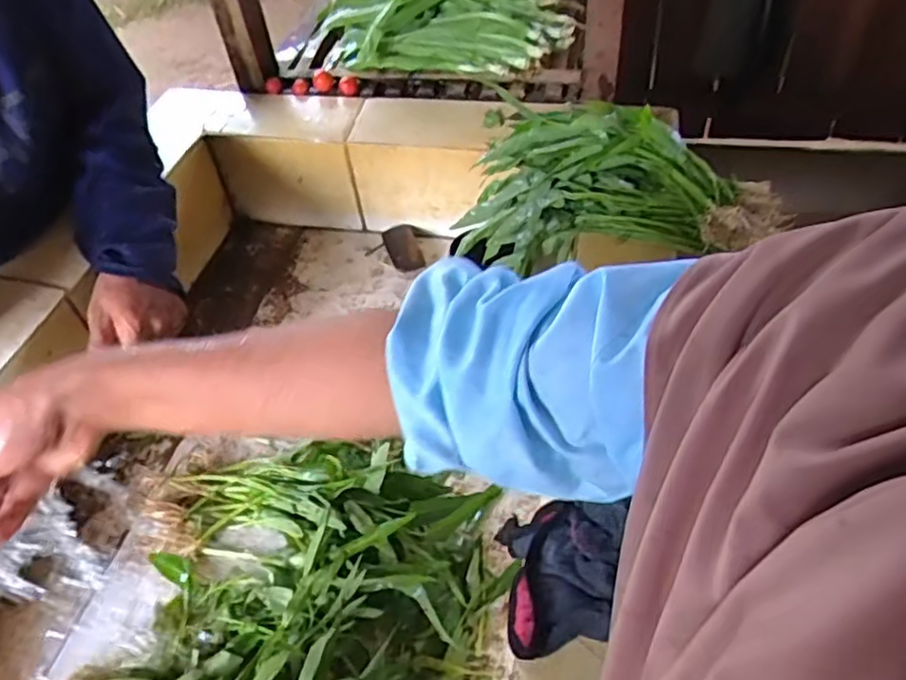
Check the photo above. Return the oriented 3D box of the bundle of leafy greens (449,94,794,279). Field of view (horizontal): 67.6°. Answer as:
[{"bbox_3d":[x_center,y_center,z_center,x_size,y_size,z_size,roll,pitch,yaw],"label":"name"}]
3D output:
[{"bbox_3d":[0.184,-0.168,0.722,0.314,0.135,0.189,14,50,18],"label":"bundle of leafy greens"}]

